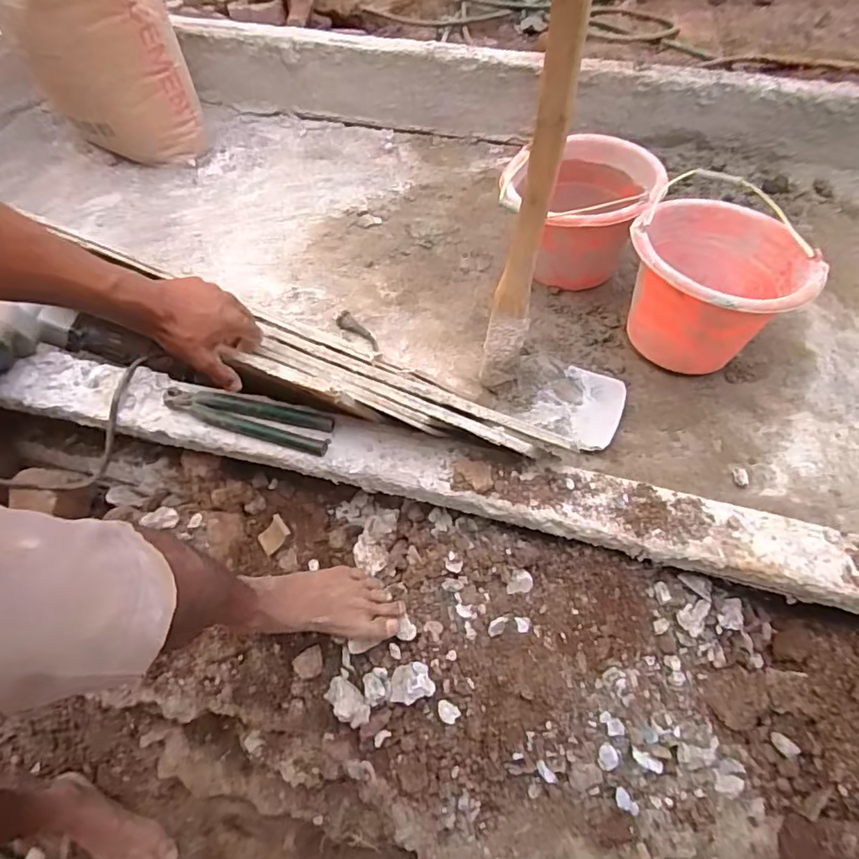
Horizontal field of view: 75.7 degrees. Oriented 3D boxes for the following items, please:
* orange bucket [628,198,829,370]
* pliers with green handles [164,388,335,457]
[{"bbox_3d":[0.461,-0.232,0.935,0.265,0.206,0.264,0,56,0],"label":"orange bucket"},{"bbox_3d":[-0.228,-0.016,0.696,0.215,0.018,0.051,12,57,8],"label":"pliers with green handles"}]

